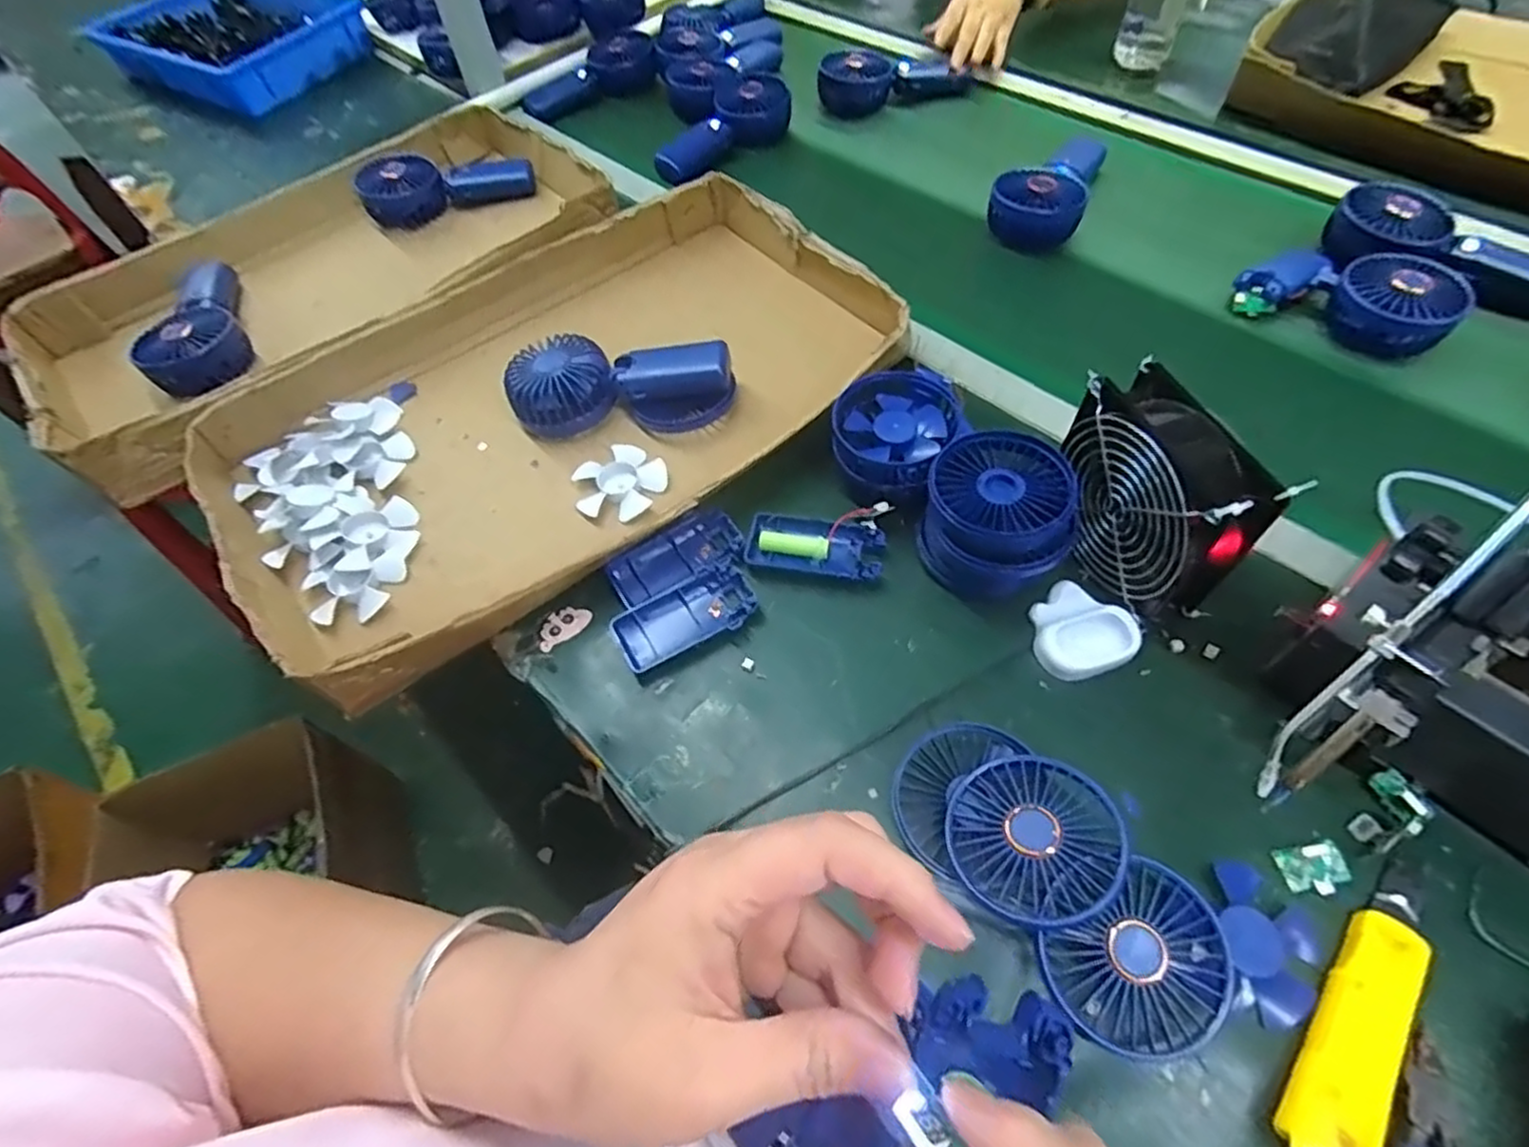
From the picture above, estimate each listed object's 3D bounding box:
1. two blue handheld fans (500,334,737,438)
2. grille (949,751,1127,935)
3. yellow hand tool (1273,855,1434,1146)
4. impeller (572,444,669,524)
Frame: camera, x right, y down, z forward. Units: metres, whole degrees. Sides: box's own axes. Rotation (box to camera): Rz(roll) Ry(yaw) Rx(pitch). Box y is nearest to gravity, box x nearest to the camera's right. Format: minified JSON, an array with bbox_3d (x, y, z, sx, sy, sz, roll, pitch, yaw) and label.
[{"bbox_3d":[-0.116,-0.154,0.577,0.177,0.039,0.077,-1,57,4],"label":"two blue handheld fans"},{"bbox_3d":[0.139,0.135,0.367,0.083,0.014,0.082,-9,49,11],"label":"grille"},{"bbox_3d":[0.271,0.206,0.324,0.040,0.022,0.176,27,63,20],"label":"yellow hand tool"},{"bbox_3d":[-0.113,-0.070,0.548,0.062,0.014,0.067,-2,57,3],"label":"impeller"}]

